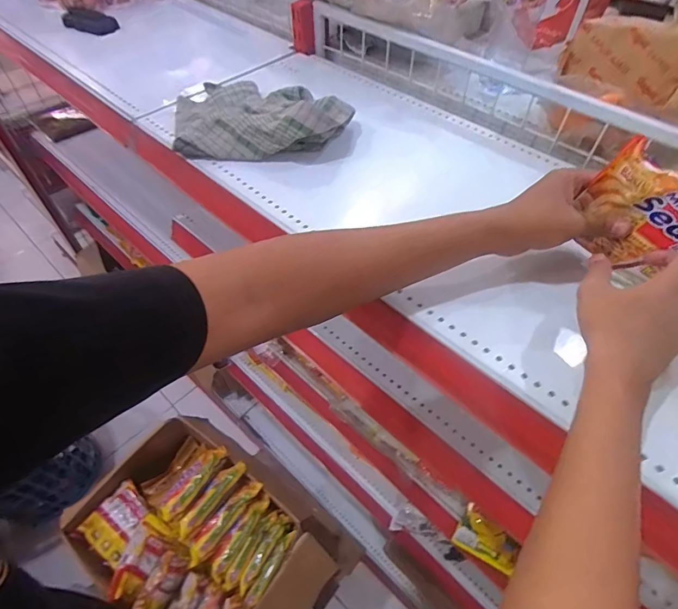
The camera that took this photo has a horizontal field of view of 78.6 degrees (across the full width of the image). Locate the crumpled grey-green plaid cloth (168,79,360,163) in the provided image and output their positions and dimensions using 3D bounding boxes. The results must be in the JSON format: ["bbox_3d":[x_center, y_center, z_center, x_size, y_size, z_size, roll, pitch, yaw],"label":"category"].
[{"bbox_3d":[-0.110,-0.281,0.589,0.240,0.058,0.188,-2,53,-2],"label":"crumpled grey-green plaid cloth"}]

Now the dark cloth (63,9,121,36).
[{"bbox_3d":[-0.479,-0.545,0.799,0.092,0.041,0.037,5,53,3],"label":"dark cloth"}]

